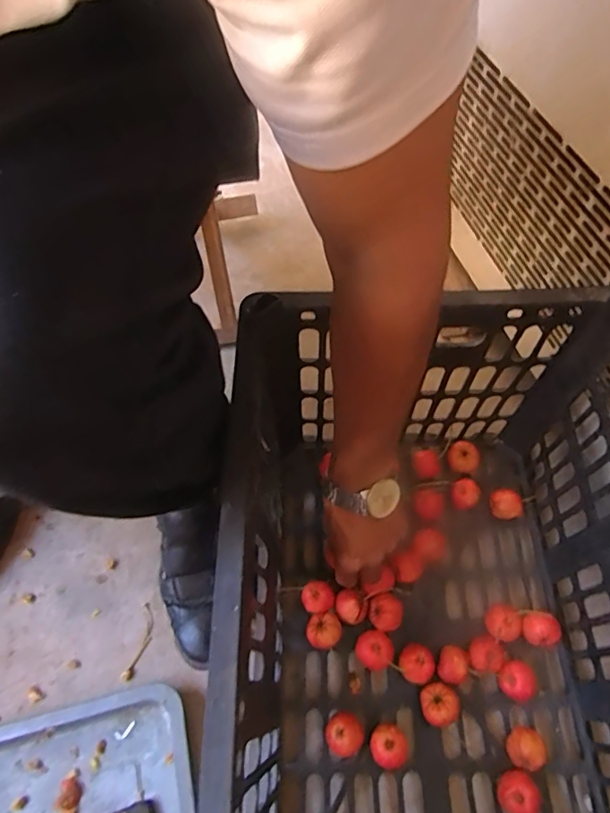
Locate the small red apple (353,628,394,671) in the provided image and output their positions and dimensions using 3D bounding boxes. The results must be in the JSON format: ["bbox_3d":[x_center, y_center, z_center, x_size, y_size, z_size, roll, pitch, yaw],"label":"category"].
[{"bbox_3d":[0.069,0.245,0.511,0.034,0.032,0.035,0,62,0],"label":"small red apple"}]

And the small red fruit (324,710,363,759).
[{"bbox_3d":[0.036,0.301,0.468,0.033,0.036,0.033,0,62,0],"label":"small red fruit"}]

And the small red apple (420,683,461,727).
[{"bbox_3d":[0.125,0.280,0.478,0.033,0.033,0.033,0,62,0],"label":"small red apple"}]

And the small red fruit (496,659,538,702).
[{"bbox_3d":[0.201,0.264,0.489,0.034,0.029,0.033,3,60,5],"label":"small red fruit"}]

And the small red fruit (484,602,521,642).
[{"bbox_3d":[0.198,0.218,0.513,0.030,0.027,0.035,7,60,8],"label":"small red fruit"}]

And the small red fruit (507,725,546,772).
[{"bbox_3d":[0.197,0.309,0.461,0.026,0.035,0.032,0,62,0],"label":"small red fruit"}]

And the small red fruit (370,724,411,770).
[{"bbox_3d":[0.076,0.308,0.463,0.032,0.034,0.033,0,62,0],"label":"small red fruit"}]

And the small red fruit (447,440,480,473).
[{"bbox_3d":[0.181,0.062,0.587,0.035,0.035,0.029,24,65,13],"label":"small red fruit"}]

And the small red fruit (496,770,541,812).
[{"bbox_3d":[0.184,0.337,0.445,0.032,0.033,0.030,0,62,0],"label":"small red fruit"}]

